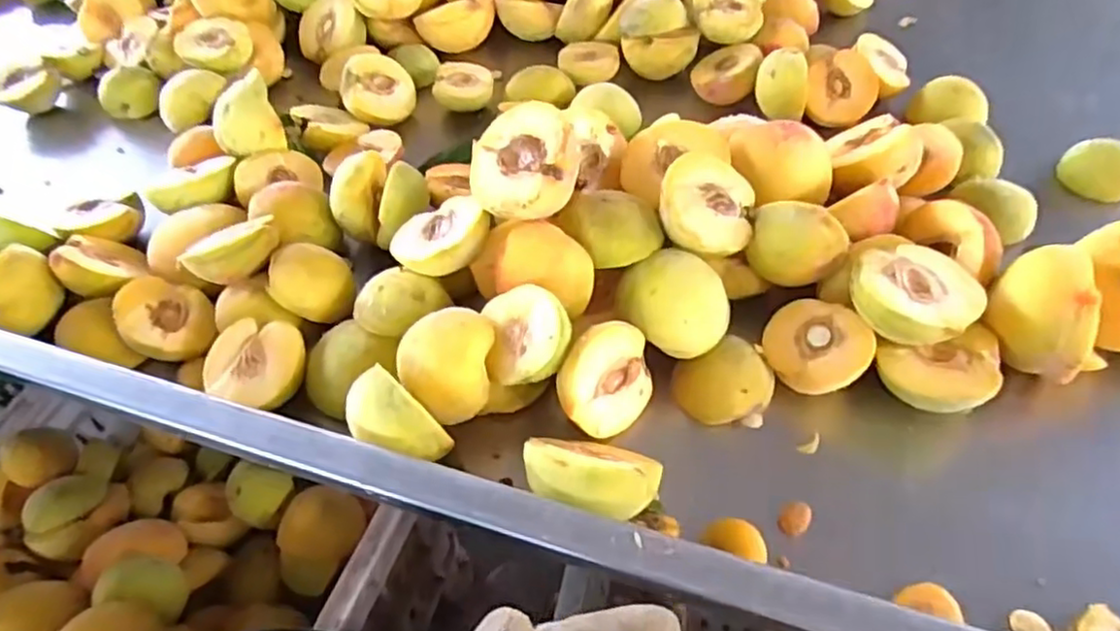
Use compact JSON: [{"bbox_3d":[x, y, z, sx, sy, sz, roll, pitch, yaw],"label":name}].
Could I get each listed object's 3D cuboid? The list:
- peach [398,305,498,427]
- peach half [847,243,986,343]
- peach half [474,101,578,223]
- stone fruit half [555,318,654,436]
[{"bbox_3d":[-0.058,0.023,0.365,0.046,0.038,0.054,2,49,4],"label":"peach"},{"bbox_3d":[0.192,-0.008,0.378,0.063,0.030,0.063,-1,49,1],"label":"peach half"},{"bbox_3d":[-0.016,-0.087,0.409,0.062,0.036,0.069,17,84,30],"label":"peach half"},{"bbox_3d":[0.018,0.031,0.380,0.057,0.063,0.032,-33,33,-26],"label":"stone fruit half"}]

